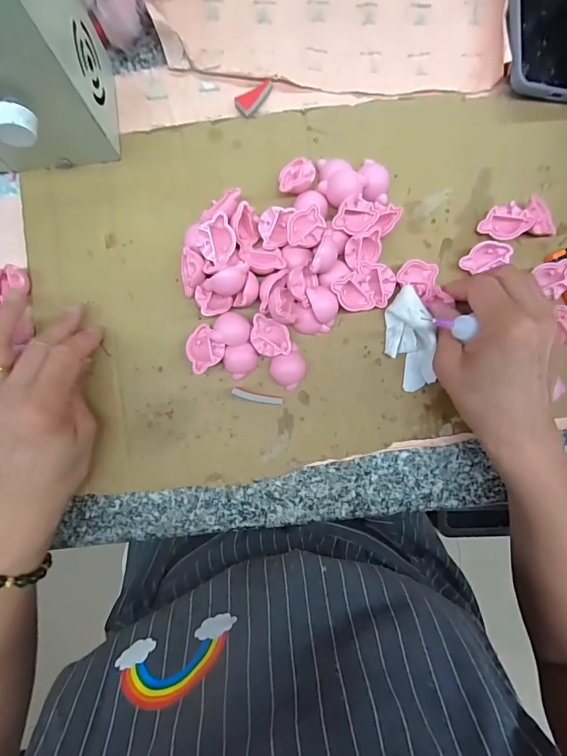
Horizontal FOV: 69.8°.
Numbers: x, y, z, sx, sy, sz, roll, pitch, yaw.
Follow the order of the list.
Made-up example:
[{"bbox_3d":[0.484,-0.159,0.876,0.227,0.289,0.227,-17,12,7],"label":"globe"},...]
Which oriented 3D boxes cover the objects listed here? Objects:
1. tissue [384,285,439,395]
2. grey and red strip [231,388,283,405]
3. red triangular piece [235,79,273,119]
[{"bbox_3d":[0.098,-0.028,0.315,0.032,0.028,0.078,-14,106,-1],"label":"tissue"},{"bbox_3d":[-0.021,0.015,0.319,0.041,0.004,0.006,13,88,-19],"label":"grey and red strip"},{"bbox_3d":[-0.023,-0.230,0.331,0.035,0.004,0.020,-40,89,-2],"label":"red triangular piece"}]

